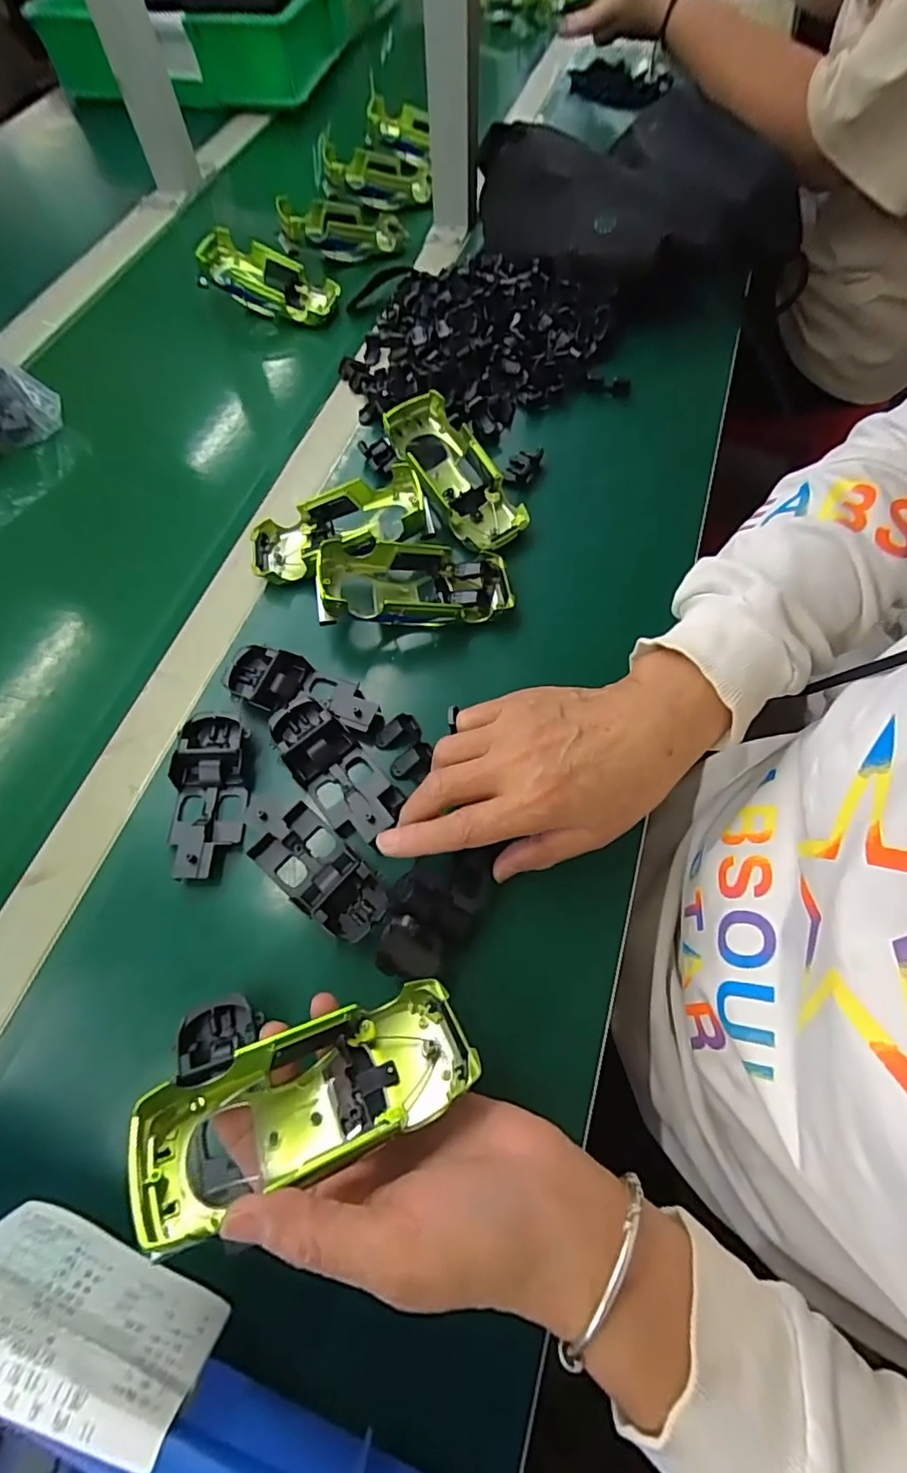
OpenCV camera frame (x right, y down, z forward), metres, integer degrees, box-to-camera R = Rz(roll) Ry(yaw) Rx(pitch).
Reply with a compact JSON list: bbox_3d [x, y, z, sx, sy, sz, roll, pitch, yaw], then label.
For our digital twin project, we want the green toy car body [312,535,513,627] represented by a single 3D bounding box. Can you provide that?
[{"bbox_3d":[-0.025,-0.103,0.382,0.131,0.040,0.061,-8,65,-3],"label":"green toy car body"}]

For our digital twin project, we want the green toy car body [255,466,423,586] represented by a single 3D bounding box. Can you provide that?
[{"bbox_3d":[-0.084,-0.149,0.407,0.129,0.032,0.057,-17,65,11],"label":"green toy car body"}]

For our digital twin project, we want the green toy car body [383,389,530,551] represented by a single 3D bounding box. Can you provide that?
[{"bbox_3d":[0.001,-0.199,0.436,0.061,0.049,0.134,-31,82,-13],"label":"green toy car body"}]

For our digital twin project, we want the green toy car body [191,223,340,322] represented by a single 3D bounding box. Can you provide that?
[{"bbox_3d":[-0.183,-0.462,0.565,0.142,0.030,0.068,24,67,-3],"label":"green toy car body"}]

